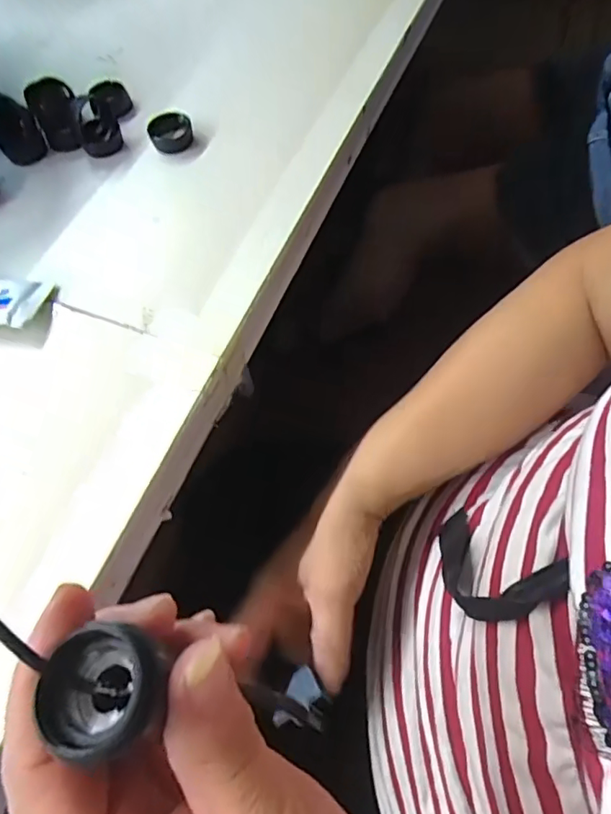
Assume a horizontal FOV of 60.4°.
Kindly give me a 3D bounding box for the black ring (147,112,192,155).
[{"bbox_3d":[-0.090,-0.181,0.350,0.027,0.014,0.029,-4,62,-2],"label":"black ring"}]

